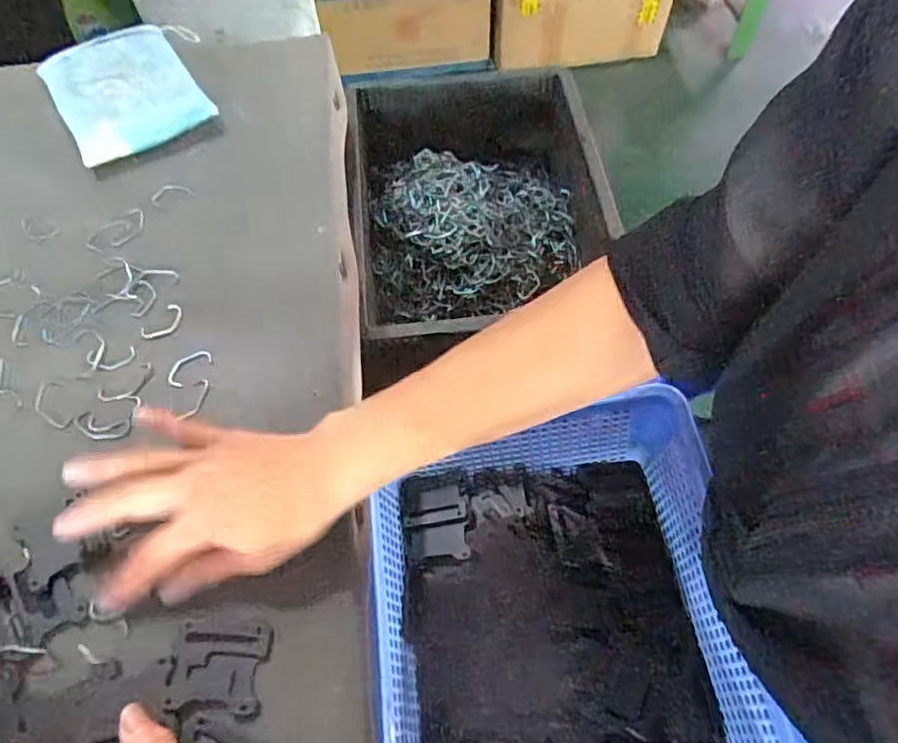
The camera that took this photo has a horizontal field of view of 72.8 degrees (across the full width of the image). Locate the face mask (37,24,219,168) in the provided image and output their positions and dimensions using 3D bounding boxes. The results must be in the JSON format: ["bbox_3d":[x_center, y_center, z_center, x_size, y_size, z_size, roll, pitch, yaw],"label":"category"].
[{"bbox_3d":[-0.288,-0.267,0.555,0.137,0.028,0.156,-27,65,-19],"label":"face mask"}]

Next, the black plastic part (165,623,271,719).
[{"bbox_3d":[-0.123,0.157,0.324,0.048,0.004,0.041,2,60,4],"label":"black plastic part"}]

